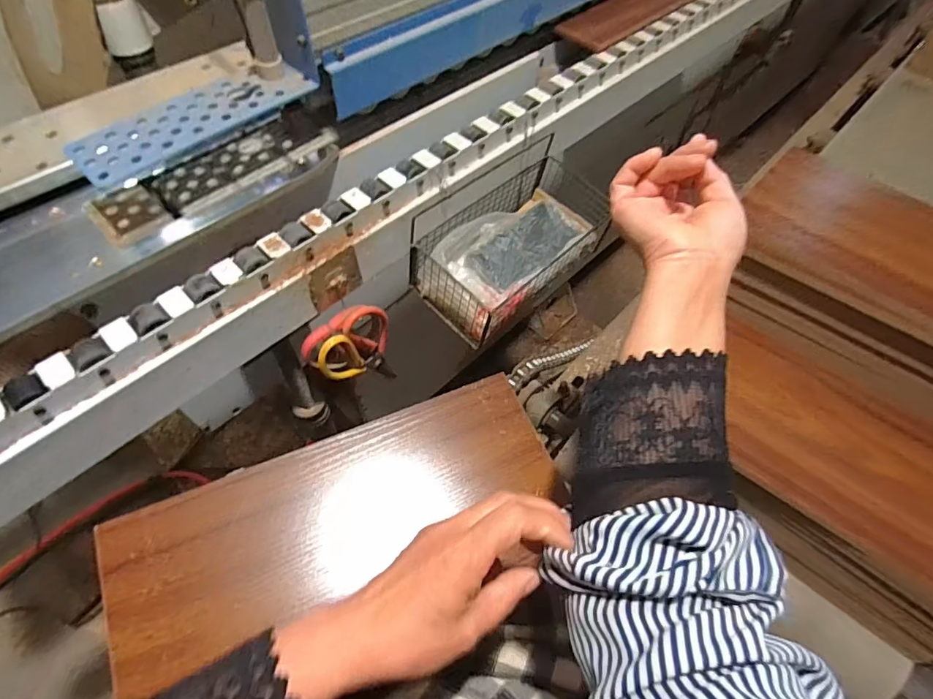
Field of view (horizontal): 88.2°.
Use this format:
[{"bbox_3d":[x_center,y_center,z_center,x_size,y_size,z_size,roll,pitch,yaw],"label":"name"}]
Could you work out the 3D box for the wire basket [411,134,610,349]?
[{"bbox_3d":[0.065,-0.148,0.635,0.133,0.110,0.263,40,64,20],"label":"wire basket"}]

